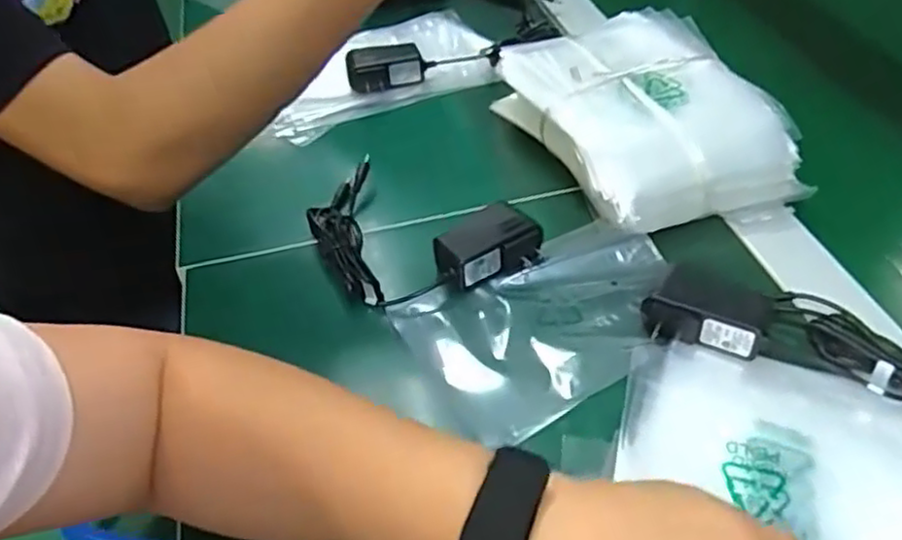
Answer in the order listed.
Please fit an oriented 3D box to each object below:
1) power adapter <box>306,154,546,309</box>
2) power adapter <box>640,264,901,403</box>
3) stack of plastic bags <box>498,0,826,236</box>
[{"bbox_3d":[-0.026,-0.038,0.517,0.145,0.032,0.140,-16,47,-12],"label":"power adapter"},{"bbox_3d":[0.215,0.037,0.426,0.180,0.027,0.067,16,49,18],"label":"power adapter"},{"bbox_3d":[0.148,-0.131,0.564,0.175,0.067,0.228,-17,47,-13],"label":"stack of plastic bags"}]

